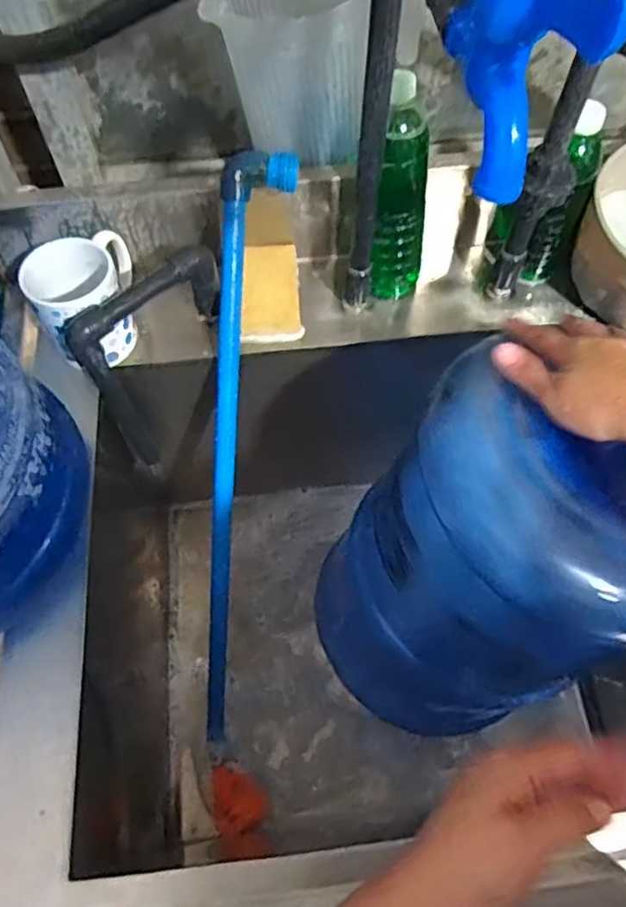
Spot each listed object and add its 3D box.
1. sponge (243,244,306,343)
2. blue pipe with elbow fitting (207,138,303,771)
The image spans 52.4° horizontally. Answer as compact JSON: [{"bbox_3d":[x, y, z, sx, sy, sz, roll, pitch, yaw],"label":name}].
[{"bbox_3d":[-0.043,-0.167,0.654,0.059,0.024,0.113,-5,61,-3],"label":"sponge"},{"bbox_3d":[-0.079,0.042,0.676,0.067,0.662,0.034,7,17,4],"label":"blue pipe with elbow fitting"}]

